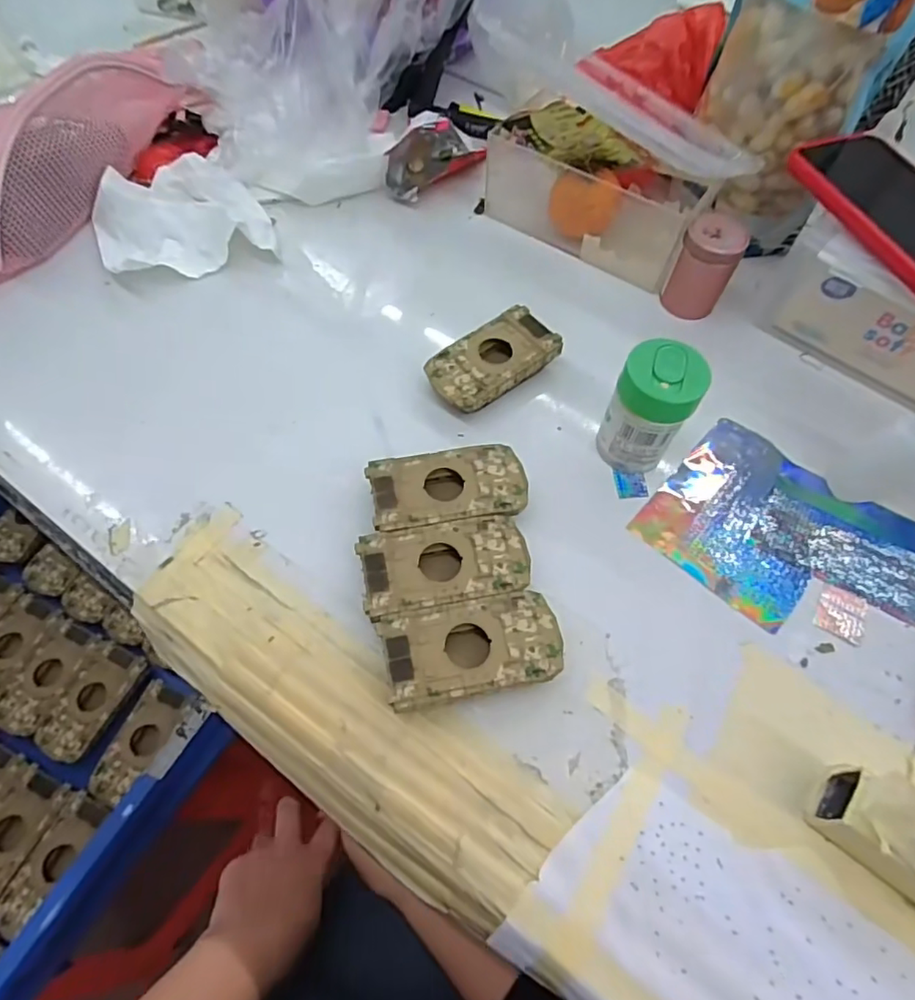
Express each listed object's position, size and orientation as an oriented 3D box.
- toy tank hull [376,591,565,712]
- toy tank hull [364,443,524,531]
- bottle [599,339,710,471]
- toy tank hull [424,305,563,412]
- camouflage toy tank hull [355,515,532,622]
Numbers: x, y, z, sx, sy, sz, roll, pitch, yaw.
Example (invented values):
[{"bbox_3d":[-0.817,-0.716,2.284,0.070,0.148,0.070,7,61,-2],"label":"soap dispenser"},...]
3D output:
[{"bbox_3d":[0.009,0.084,0.319,0.096,0.028,0.049,-11,63,-8],"label":"toy tank hull"},{"bbox_3d":[-0.005,-0.004,0.369,0.096,0.029,0.050,-9,62,-7],"label":"toy tank hull"},{"bbox_3d":[0.121,-0.056,0.370,0.047,0.084,0.044,1,62,-1],"label":"bottle"},{"bbox_3d":[0.026,-0.099,0.422,0.097,0.026,0.054,-36,68,-19],"label":"toy tank hull"},{"bbox_3d":[-0.007,0.042,0.344,0.096,0.028,0.050,-10,63,-7],"label":"camouflage toy tank hull"}]

